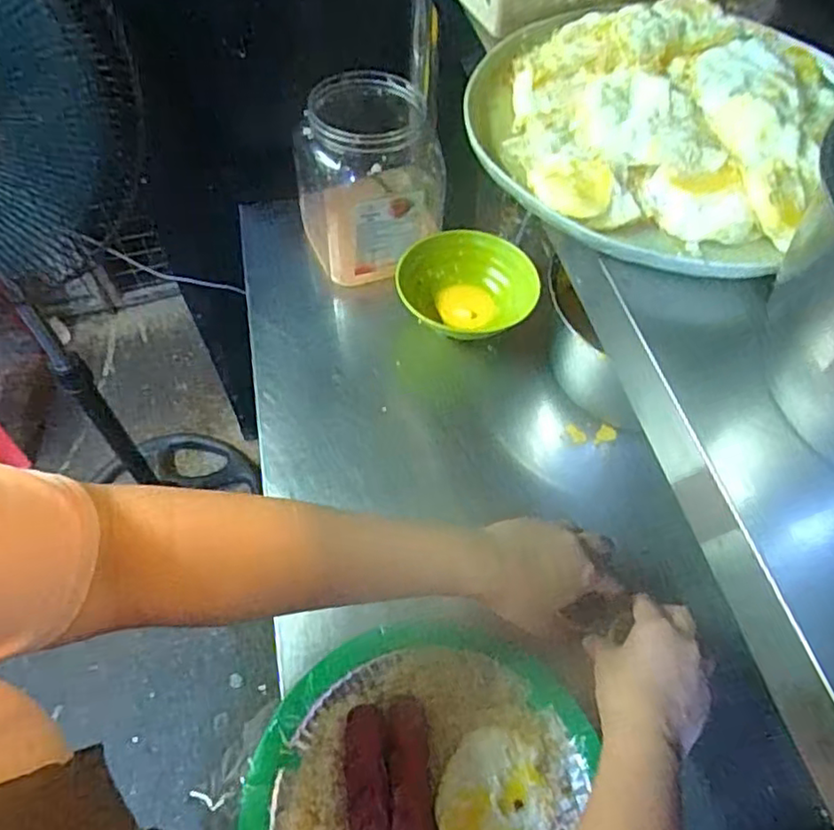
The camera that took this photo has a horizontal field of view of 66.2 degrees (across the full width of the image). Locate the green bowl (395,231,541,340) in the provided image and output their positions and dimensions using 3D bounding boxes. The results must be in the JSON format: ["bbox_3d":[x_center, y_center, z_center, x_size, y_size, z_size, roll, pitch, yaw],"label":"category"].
[{"bbox_3d":[0.053,-0.135,0.682,0.146,0.049,0.115,-1,58,-2],"label":"green bowl"}]

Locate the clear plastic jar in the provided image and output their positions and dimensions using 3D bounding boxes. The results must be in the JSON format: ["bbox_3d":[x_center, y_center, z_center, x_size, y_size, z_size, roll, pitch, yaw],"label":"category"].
[{"bbox_3d":[-0.051,-0.240,0.687,0.154,0.178,0.131,-3,58,-4],"label":"clear plastic jar"}]

